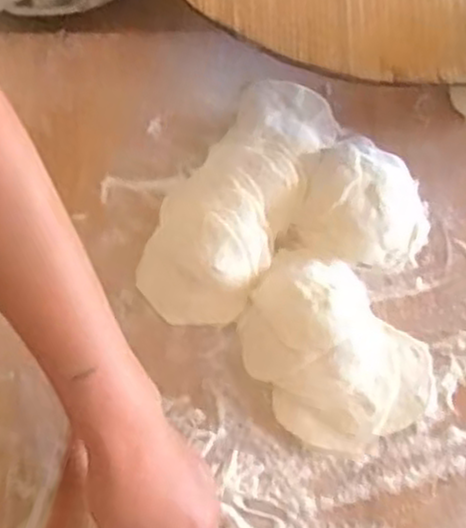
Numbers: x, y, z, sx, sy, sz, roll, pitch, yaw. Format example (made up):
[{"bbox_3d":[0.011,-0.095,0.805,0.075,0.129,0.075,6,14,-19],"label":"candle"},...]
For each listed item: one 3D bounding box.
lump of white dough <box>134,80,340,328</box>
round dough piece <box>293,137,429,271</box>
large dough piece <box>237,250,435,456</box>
[{"bbox_3d":[0.005,-0.058,0.616,0.093,0.033,0.222,27,73,6],"label":"lump of white dough"},{"bbox_3d":[0.110,-0.052,0.615,0.098,0.035,0.103,1,72,-2],"label":"round dough piece"},{"bbox_3d":[0.073,0.062,0.577,0.115,0.040,0.153,-39,78,-13],"label":"large dough piece"}]

